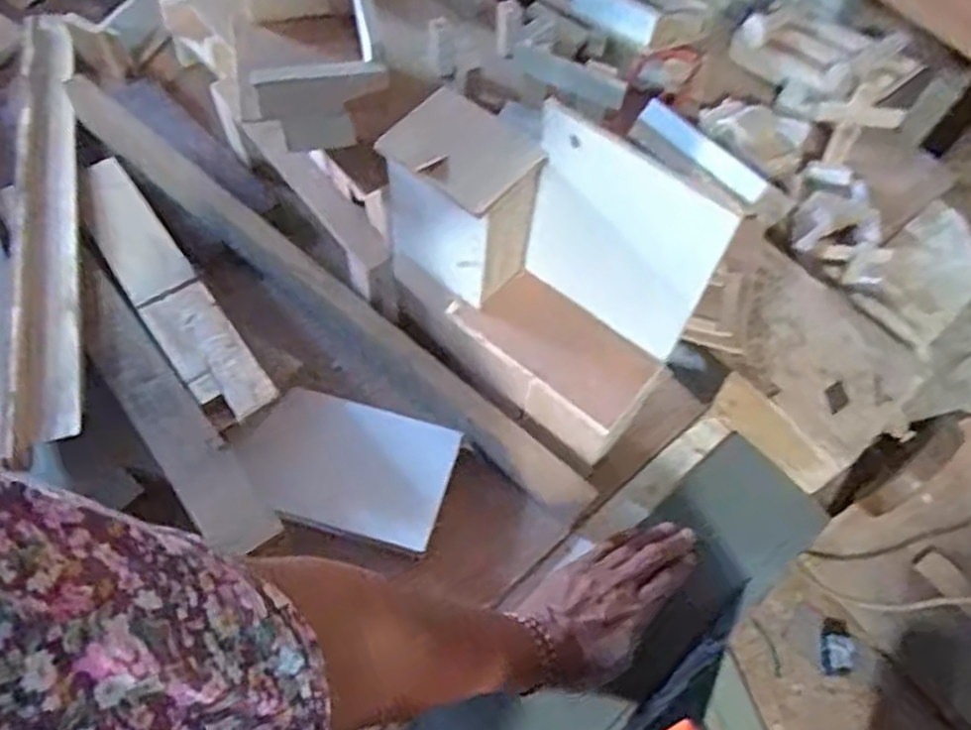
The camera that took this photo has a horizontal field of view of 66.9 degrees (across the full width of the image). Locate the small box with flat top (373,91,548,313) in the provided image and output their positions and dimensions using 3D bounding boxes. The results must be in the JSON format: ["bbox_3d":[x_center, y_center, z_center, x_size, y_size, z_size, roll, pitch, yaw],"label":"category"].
[{"bbox_3d":[-0.015,-0.101,0.469,0.089,0.115,0.060,39,65,17],"label":"small box with flat top"}]

